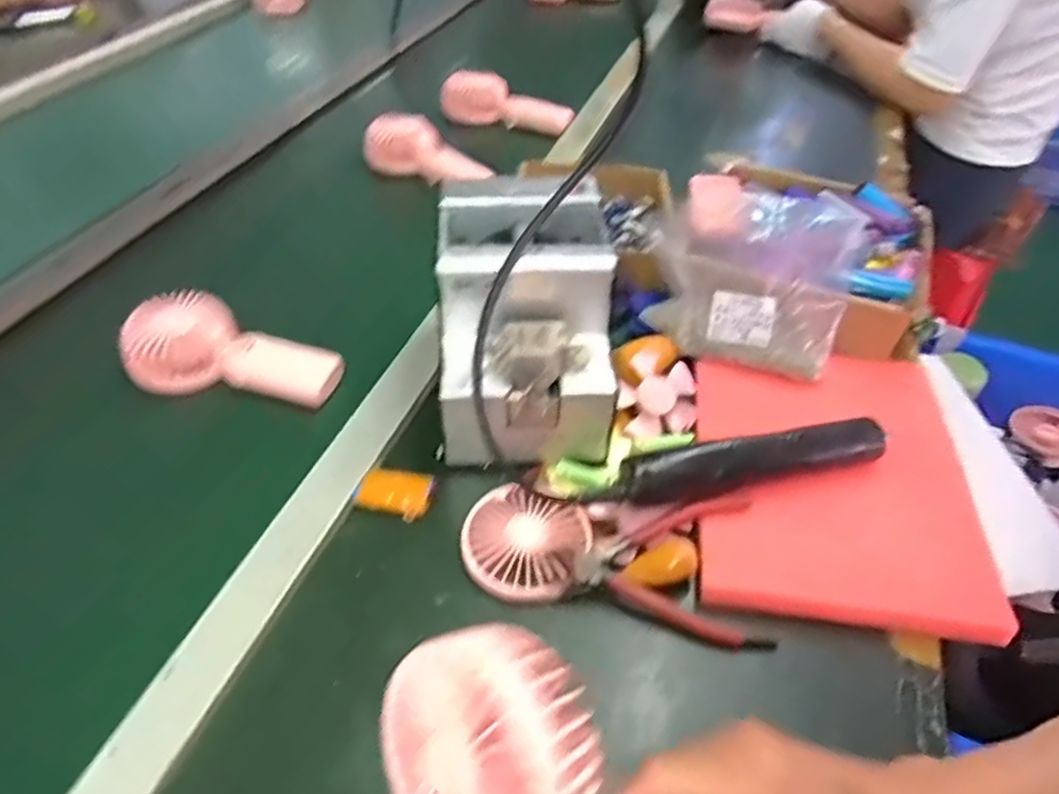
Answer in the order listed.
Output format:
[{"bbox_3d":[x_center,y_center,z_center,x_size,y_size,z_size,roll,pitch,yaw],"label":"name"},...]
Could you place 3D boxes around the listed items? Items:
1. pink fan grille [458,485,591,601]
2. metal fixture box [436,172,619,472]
[{"bbox_3d":[-0.004,0.097,0.481,0.082,0.015,0.077,17,46,16],"label":"pink fan grille"},{"bbox_3d":[-0.004,-0.052,0.534,0.125,0.149,0.165,-2,44,-3],"label":"metal fixture box"}]

